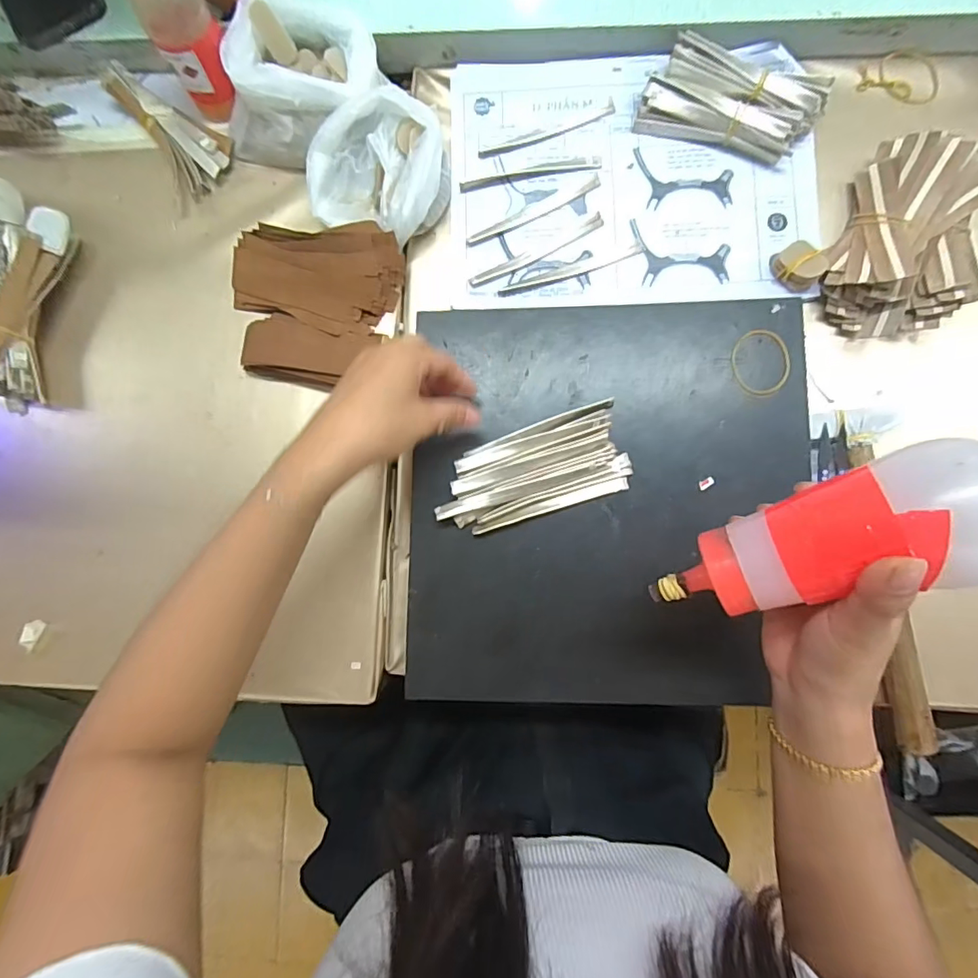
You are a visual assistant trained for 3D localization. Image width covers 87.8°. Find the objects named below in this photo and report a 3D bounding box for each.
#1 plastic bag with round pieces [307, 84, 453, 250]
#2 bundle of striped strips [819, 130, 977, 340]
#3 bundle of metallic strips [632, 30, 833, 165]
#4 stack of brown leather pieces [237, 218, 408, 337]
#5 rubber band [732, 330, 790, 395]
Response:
[{"bbox_3d":[-0.092,-0.259,0.414,0.110,0.051,0.098,20,87,5],"label":"plastic bag with round pieces"},{"bbox_3d":[0.324,-0.190,0.391,0.098,0.041,0.152,21,87,5],"label":"bundle of striped strips"},{"bbox_3d":[0.196,-0.316,0.412,0.137,0.029,0.061,18,86,5],"label":"bundle of metallic strips"},{"bbox_3d":[-0.146,-0.173,0.419,0.139,0.030,0.082,6,85,4],"label":"stack of brown leather pieces"},{"bbox_3d":[0.207,-0.096,0.387,0.043,0.004,0.049,-5,85,3],"label":"rubber band"}]

